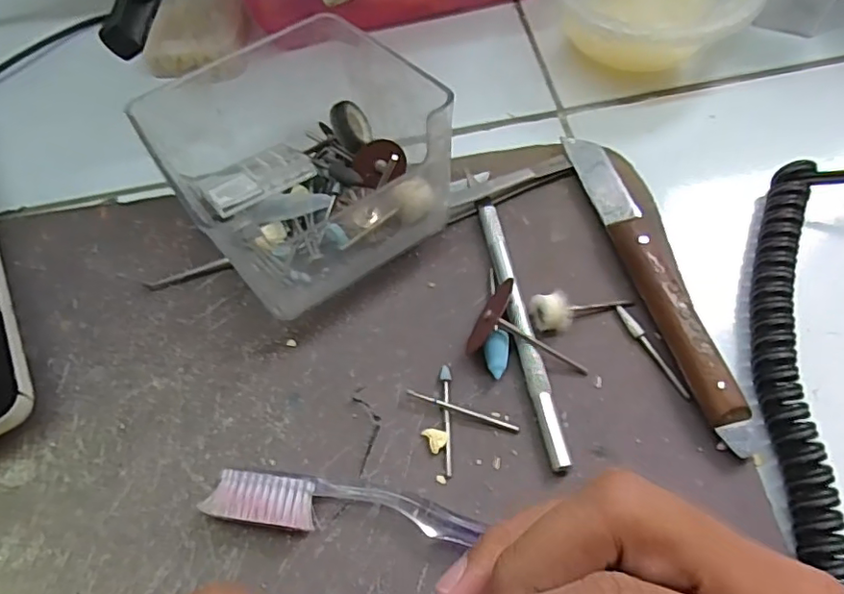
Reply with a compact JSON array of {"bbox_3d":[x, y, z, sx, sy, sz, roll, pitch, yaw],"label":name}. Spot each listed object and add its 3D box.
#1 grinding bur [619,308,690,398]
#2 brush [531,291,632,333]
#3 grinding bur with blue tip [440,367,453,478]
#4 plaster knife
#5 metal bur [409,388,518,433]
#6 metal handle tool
[{"bbox_3d":[0.091,0.021,0.228,0.004,0.004,0.044,-26,66,-10],"label":"grinding bur"},{"bbox_3d":[0.065,0.006,0.234,0.042,0.011,0.014,-3,63,-12],"label":"brush"},{"bbox_3d":[0.009,0.047,0.221,0.004,0.004,0.042,0,64,3],"label":"grinding bur with blue tip"},{"bbox_3d":[0.094,-0.008,0.236,0.015,0.014,0.147,-16,64,-5],"label":"plaster knife"},{"bbox_3d":[0.016,0.043,0.221,0.044,0.005,0.004,17,66,11],"label":"metal bur"},{"bbox_3d":[0.039,0.009,0.235,0.009,0.007,0.121,-11,64,-3],"label":"metal handle tool"}]

